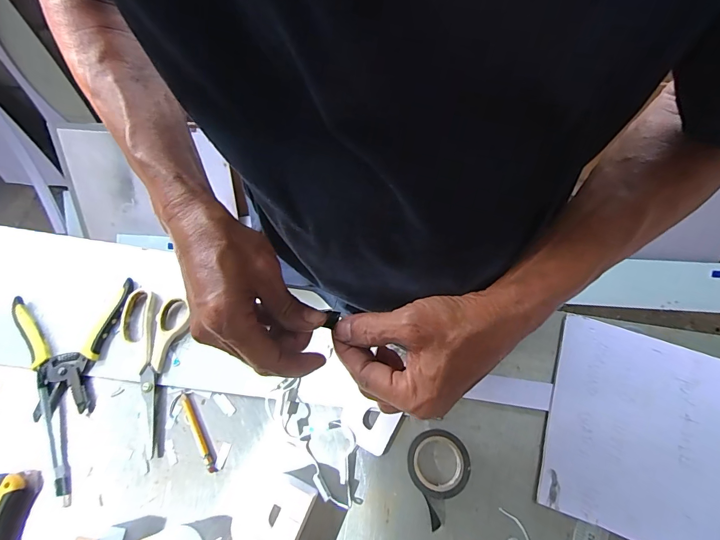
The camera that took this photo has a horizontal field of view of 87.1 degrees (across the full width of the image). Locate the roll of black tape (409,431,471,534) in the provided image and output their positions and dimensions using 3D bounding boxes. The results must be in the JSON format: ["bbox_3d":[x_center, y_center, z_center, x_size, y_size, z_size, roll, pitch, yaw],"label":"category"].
[{"bbox_3d":[0.072,0.200,0.376,0.059,0.019,0.077,33,72,17],"label":"roll of black tape"}]

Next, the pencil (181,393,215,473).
[{"bbox_3d":[-0.176,0.174,0.407,0.009,0.006,0.089,-30,67,-10],"label":"pencil"}]

